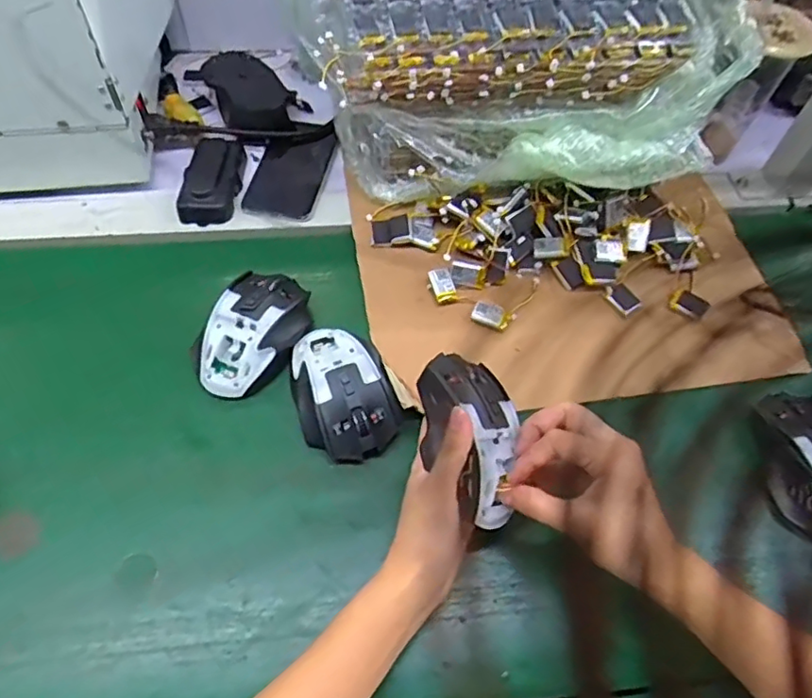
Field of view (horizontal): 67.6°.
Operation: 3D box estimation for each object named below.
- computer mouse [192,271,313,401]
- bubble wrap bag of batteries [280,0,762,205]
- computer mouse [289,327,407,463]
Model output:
[{"bbox_3d":[-0.123,-0.016,0.490,0.067,0.033,0.113,19,59,8],"label":"computer mouse"},{"bbox_3d":[0.087,-0.293,0.549,0.356,0.180,0.342,-16,60,-13],"label":"bubble wrap bag of batteries"},{"bbox_3d":[-0.049,0.027,0.466,0.075,0.034,0.113,-16,60,-13],"label":"computer mouse"}]

